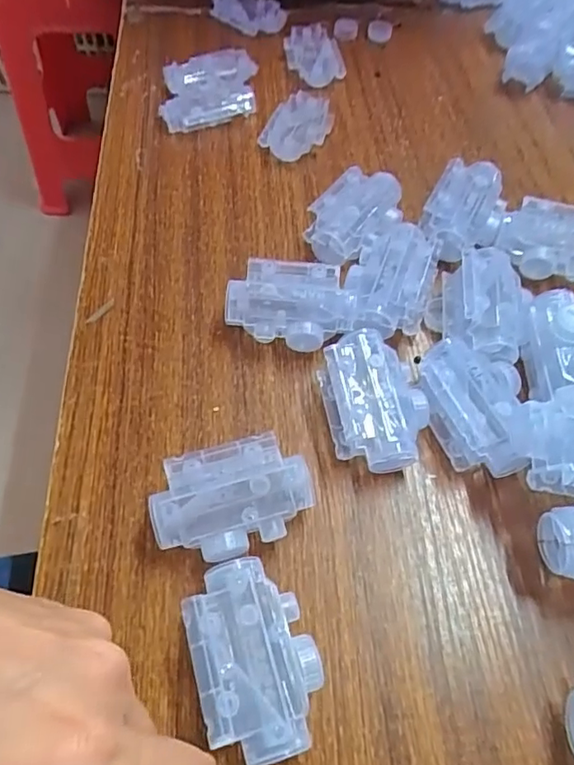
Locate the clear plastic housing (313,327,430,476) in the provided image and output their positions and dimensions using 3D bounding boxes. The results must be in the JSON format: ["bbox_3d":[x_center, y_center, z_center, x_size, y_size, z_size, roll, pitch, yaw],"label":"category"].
[{"bbox_3d":[0.043,0.010,0.278,0.046,0.031,0.062,-8,59,-6],"label":"clear plastic housing"}]

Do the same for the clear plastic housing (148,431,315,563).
[{"bbox_3d":[-0.023,0.053,0.250,0.068,0.027,0.044,-14,59,-9],"label":"clear plastic housing"}]

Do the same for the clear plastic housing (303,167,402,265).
[{"bbox_3d":[0.043,-0.100,0.344,0.042,0.029,0.066,38,65,20],"label":"clear plastic housing"}]

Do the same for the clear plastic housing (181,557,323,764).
[{"bbox_3d":[-0.012,0.106,0.219,0.043,0.032,0.067,-14,59,-9],"label":"clear plastic housing"}]

